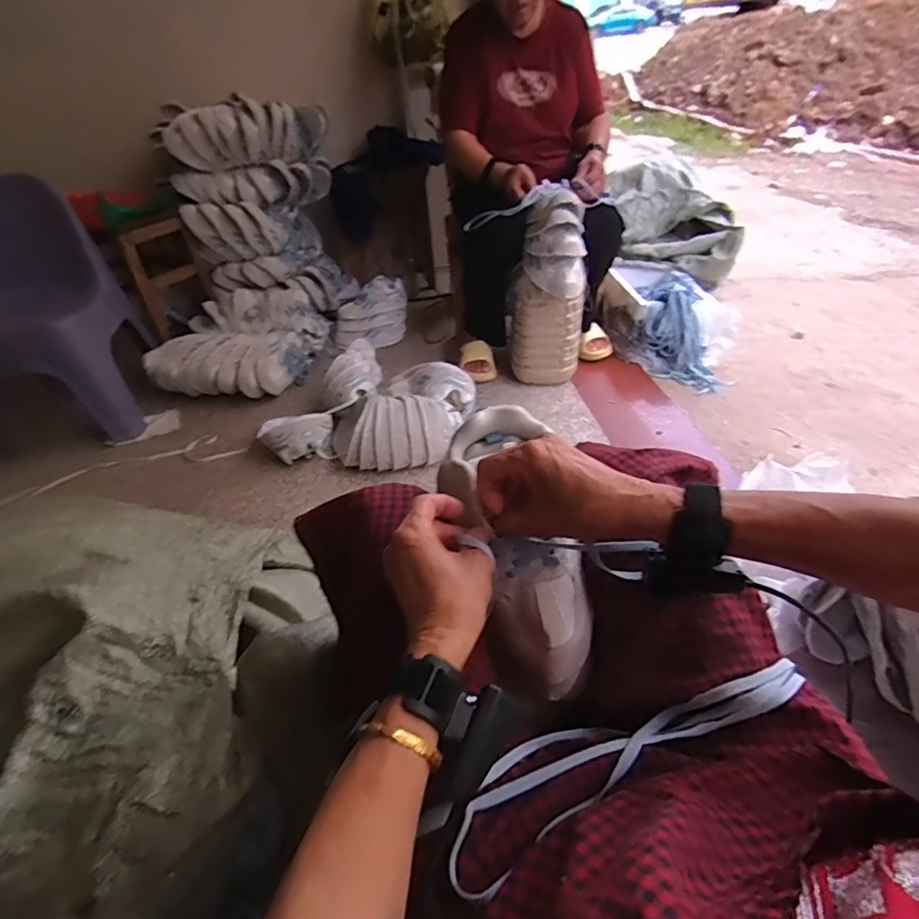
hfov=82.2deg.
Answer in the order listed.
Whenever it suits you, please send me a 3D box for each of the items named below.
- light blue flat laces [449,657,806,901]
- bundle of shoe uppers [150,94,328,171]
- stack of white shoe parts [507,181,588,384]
[{"bbox_3d":[0.124,0.199,0.382,0.300,0.040,0.070,-20,42,-18],"label":"light blue flat laces"},{"bbox_3d":[-0.653,-1.000,1.604,0.476,0.165,0.284,-14,41,-11],"label":"bundle of shoe uppers"},{"bbox_3d":[0.219,-0.413,1.330,0.178,0.465,0.157,2,40,9],"label":"stack of white shoe parts"}]

